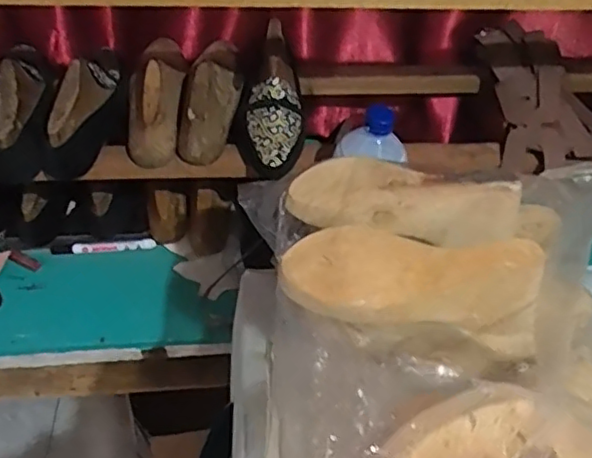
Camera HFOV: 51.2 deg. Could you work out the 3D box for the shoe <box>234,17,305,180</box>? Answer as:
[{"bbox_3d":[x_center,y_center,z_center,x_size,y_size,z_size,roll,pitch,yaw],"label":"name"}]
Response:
[{"bbox_3d":[-0.034,-0.165,0.794,0.085,0.088,0.237,1,49,-5],"label":"shoe"}]

